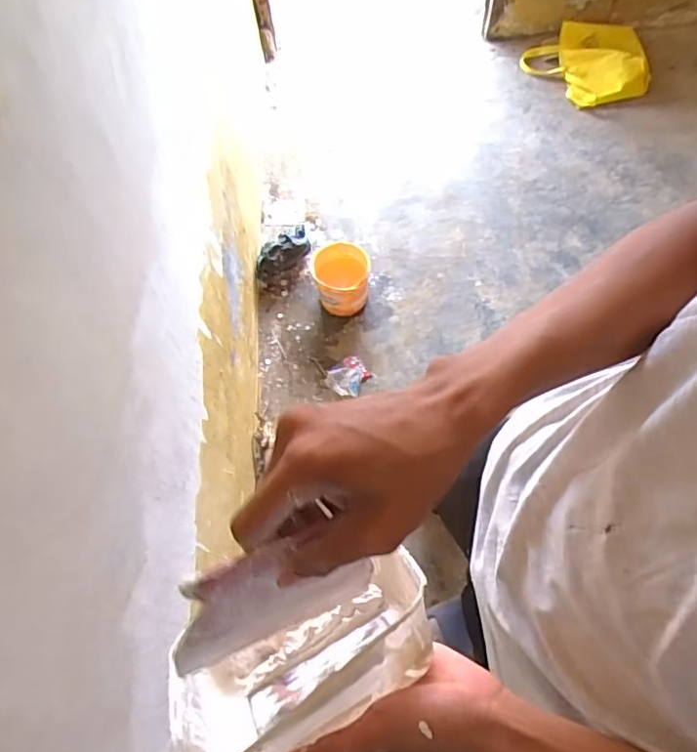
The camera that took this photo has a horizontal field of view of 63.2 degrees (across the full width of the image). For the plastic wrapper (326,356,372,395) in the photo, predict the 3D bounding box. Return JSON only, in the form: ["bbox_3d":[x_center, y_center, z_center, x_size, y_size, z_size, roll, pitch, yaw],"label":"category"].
[{"bbox_3d":[-0.004,-0.001,1.574,0.120,0.028,0.098,-33,71,-13],"label":"plastic wrapper"}]

